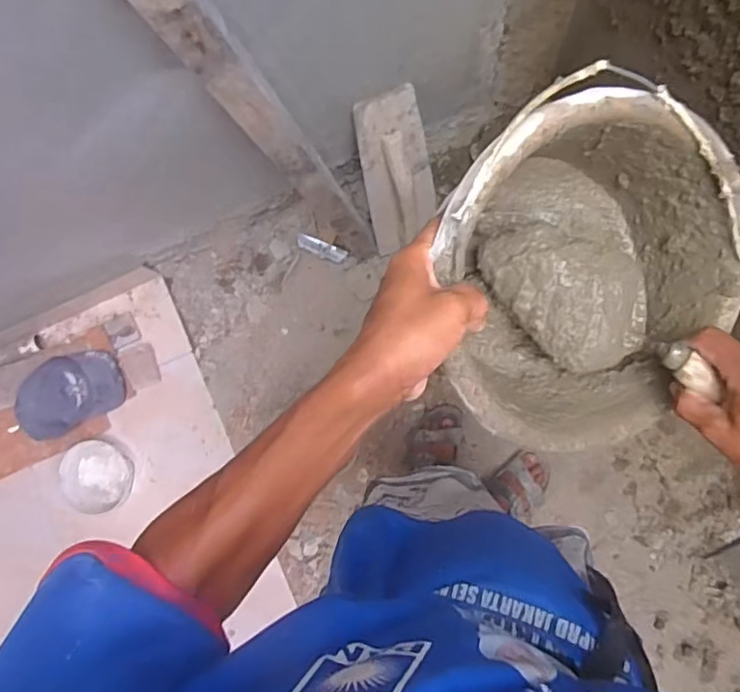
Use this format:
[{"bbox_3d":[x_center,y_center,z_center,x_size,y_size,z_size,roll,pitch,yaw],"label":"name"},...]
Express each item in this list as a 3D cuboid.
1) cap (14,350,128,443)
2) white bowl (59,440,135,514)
[{"bbox_3d":[-0.725,0.115,1.451,0.232,0.156,0.184,-15,87,7],"label":"cap"},{"bbox_3d":[-0.676,0.323,1.482,0.174,0.046,0.166,0,89,7],"label":"white bowl"}]

